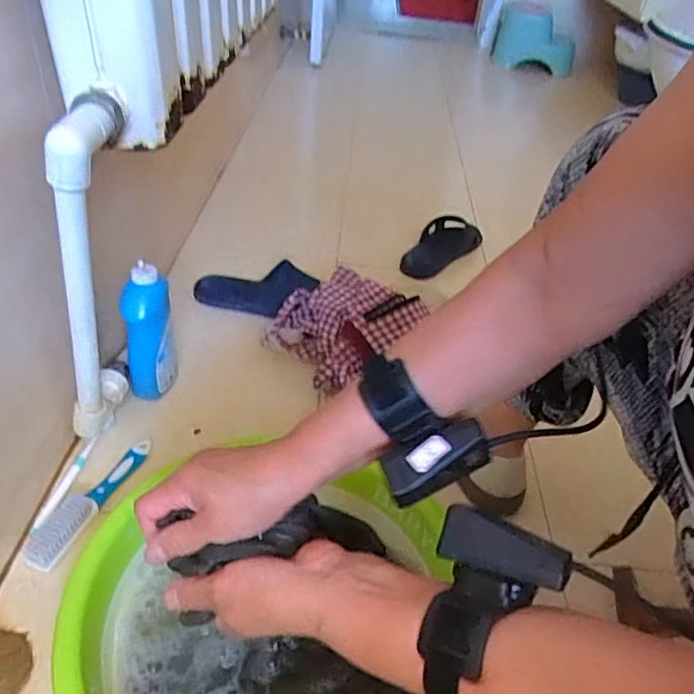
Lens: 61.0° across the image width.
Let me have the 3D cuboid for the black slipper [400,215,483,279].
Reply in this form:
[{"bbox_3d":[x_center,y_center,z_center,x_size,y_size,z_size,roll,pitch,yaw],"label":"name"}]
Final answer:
[{"bbox_3d":[0.179,-0.201,1.191,0.099,0.060,0.208,34,45,28],"label":"black slipper"}]

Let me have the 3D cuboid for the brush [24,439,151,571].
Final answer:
[{"bbox_3d":[-0.296,0.172,0.683,0.041,0.026,0.186,19,40,13],"label":"brush"}]

